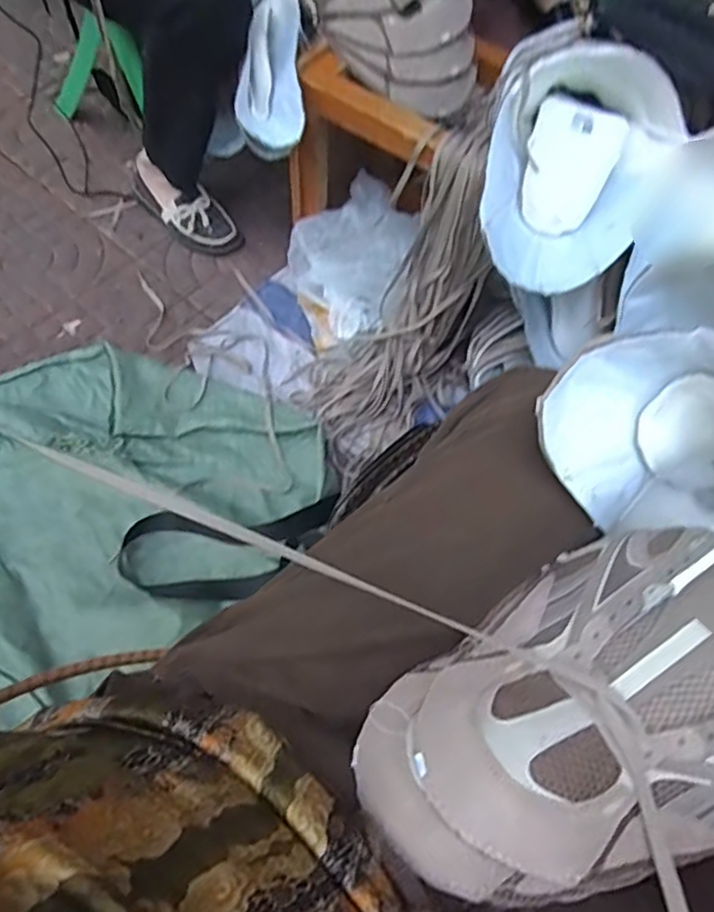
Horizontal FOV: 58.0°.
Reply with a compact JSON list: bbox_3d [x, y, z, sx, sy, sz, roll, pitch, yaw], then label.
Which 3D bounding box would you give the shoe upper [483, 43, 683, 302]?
[{"bbox_3d":[0.217,-0.289,0.637,0.179,0.093,0.282,26,81,-3],"label":"shoe upper"}]

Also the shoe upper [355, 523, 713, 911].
[{"bbox_3d":[0.126,0.133,0.324,0.234,0.053,0.148,-30,67,-15],"label":"shoe upper"}]

